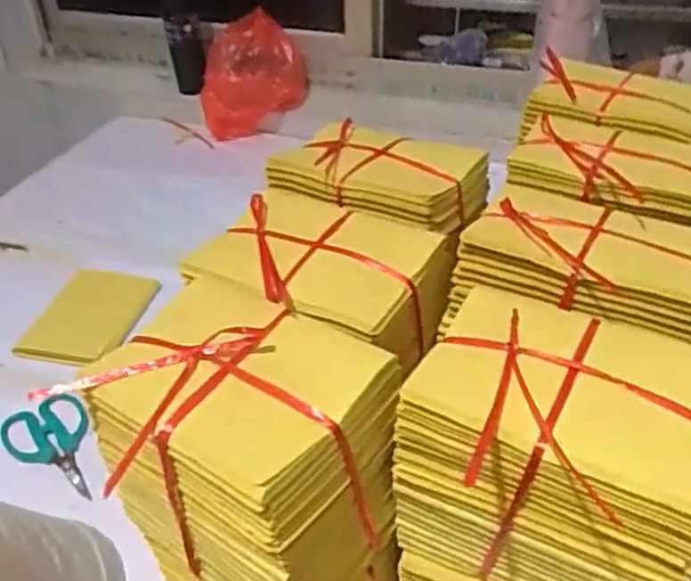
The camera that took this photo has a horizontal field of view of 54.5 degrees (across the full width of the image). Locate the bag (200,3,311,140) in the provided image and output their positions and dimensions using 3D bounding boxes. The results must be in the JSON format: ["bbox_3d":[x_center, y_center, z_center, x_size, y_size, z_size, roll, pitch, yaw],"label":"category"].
[{"bbox_3d":[-0.160,-0.368,1.181,0.188,0.180,0.162,-9,39,-8],"label":"bag"}]

